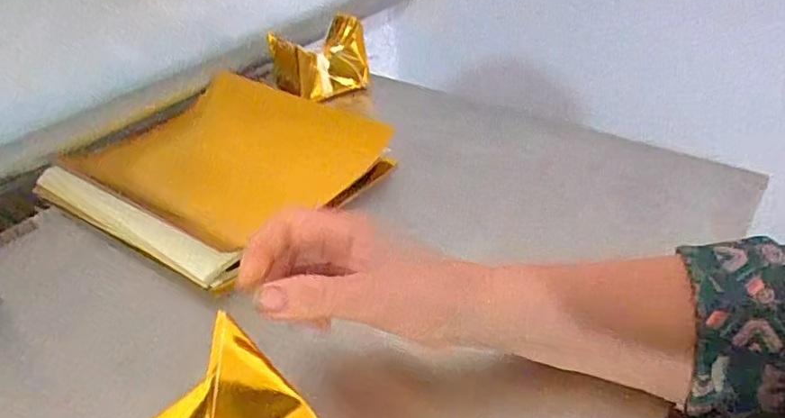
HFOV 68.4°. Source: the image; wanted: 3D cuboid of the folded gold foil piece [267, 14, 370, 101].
[{"bbox_3d":[-0.084,-0.173,0.665,0.104,0.068,0.081,-11,37,-9],"label":"folded gold foil piece"}]

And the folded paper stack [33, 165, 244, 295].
[{"bbox_3d":[-0.209,0.012,0.460,0.224,0.037,0.010,21,17,25],"label":"folded paper stack"}]

